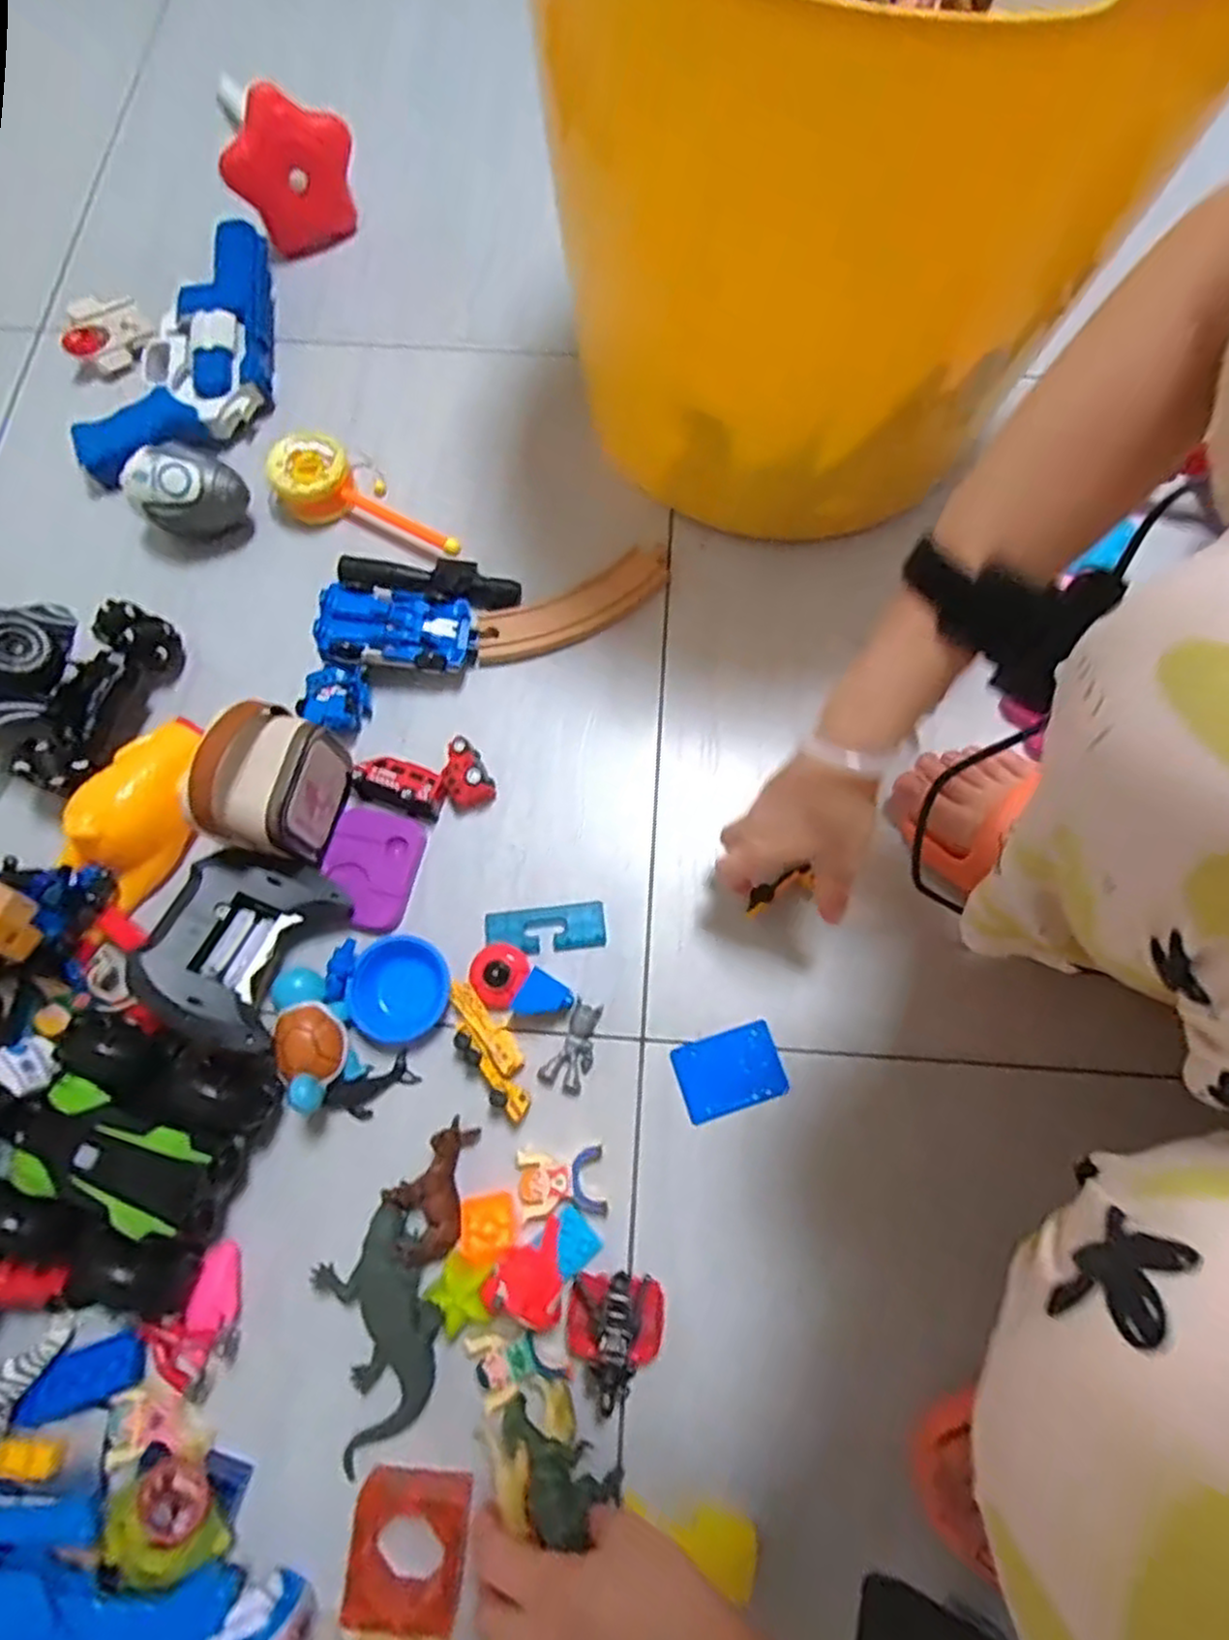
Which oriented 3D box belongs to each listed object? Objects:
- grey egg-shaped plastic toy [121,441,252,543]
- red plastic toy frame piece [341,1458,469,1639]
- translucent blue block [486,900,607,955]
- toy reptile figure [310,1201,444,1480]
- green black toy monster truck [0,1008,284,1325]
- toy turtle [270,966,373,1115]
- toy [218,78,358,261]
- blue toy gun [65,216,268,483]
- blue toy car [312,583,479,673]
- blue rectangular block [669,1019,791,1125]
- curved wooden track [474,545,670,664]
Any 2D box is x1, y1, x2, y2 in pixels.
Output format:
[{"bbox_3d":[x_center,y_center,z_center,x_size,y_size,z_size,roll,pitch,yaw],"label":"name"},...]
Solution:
[{"bbox_3d":[-0.337,-0.257,0.601,0.084,0.071,0.063,13,72,5],"label":"grey egg-shaped plastic toy"},{"bbox_3d":[-0.115,0.402,0.414,0.062,0.017,0.064,7,72,3],"label":"red plastic toy frame piece"},{"bbox_3d":[-0.047,0.076,0.524,0.082,0.010,0.032,-6,72,-2],"label":"translucent blue block"},{"bbox_3d":[-0.139,0.302,0.442,0.073,0.024,0.127,-16,72,-5],"label":"toy reptile figure"},{"bbox_3d":[-0.296,0.204,0.457,0.137,0.059,0.146,13,72,5],"label":"green black toy monster truck"},{"bbox_3d":[-0.197,0.139,0.484,0.045,0.051,0.091,-21,73,-6],"label":"toy turtle"},{"bbox_3d":[-0.286,-0.580,0.670,0.112,0.116,0.026,-24,73,-7],"label":"toy"},{"bbox_3d":[-0.352,-0.399,0.654,0.121,0.057,0.273,22,73,8],"label":"blue toy gun"},{"bbox_3d":[-0.164,-0.142,0.572,0.113,0.042,0.064,1,72,1],"label":"blue toy car"},{"bbox_3d":[0.078,0.169,0.504,0.070,0.004,0.051,-16,72,-5],"label":"blue rectangular block"},{"bbox_3d":[-0.030,-0.168,0.593,0.165,0.011,0.049,-25,73,-7],"label":"curved wooden track"}]

